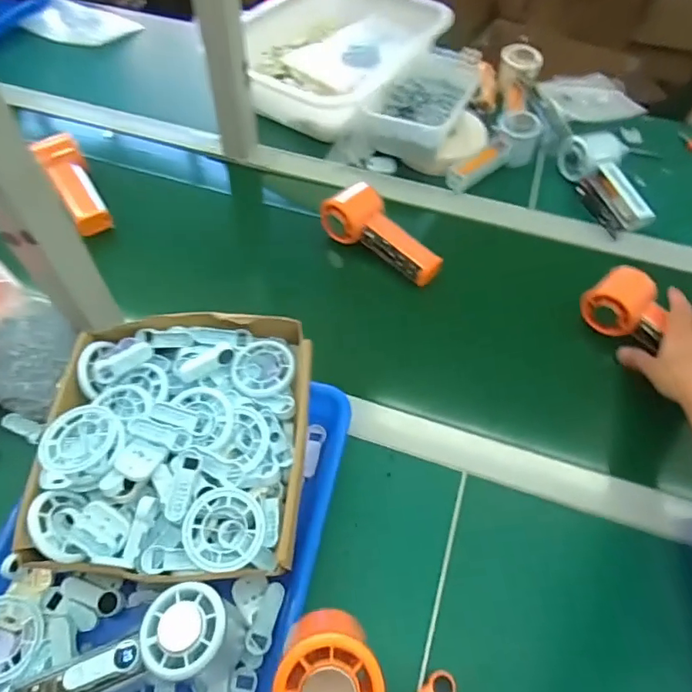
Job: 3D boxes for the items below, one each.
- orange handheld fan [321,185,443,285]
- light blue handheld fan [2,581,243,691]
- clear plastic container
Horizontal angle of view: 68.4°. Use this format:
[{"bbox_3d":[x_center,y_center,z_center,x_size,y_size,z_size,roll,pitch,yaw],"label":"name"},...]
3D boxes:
[{"bbox_3d":[0.047,-0.134,0.620,0.155,0.053,0.054,38,62,5],"label":"orange handheld fan"},{"bbox_3d":[-0.155,0.216,0.356,0.163,0.041,0.058,-20,59,1],"label":"light blue handheld fan"},{"bbox_3d":[0.113,-0.334,0.718,0.110,0.063,0.182,26,60,14],"label":"clear plastic container"}]

